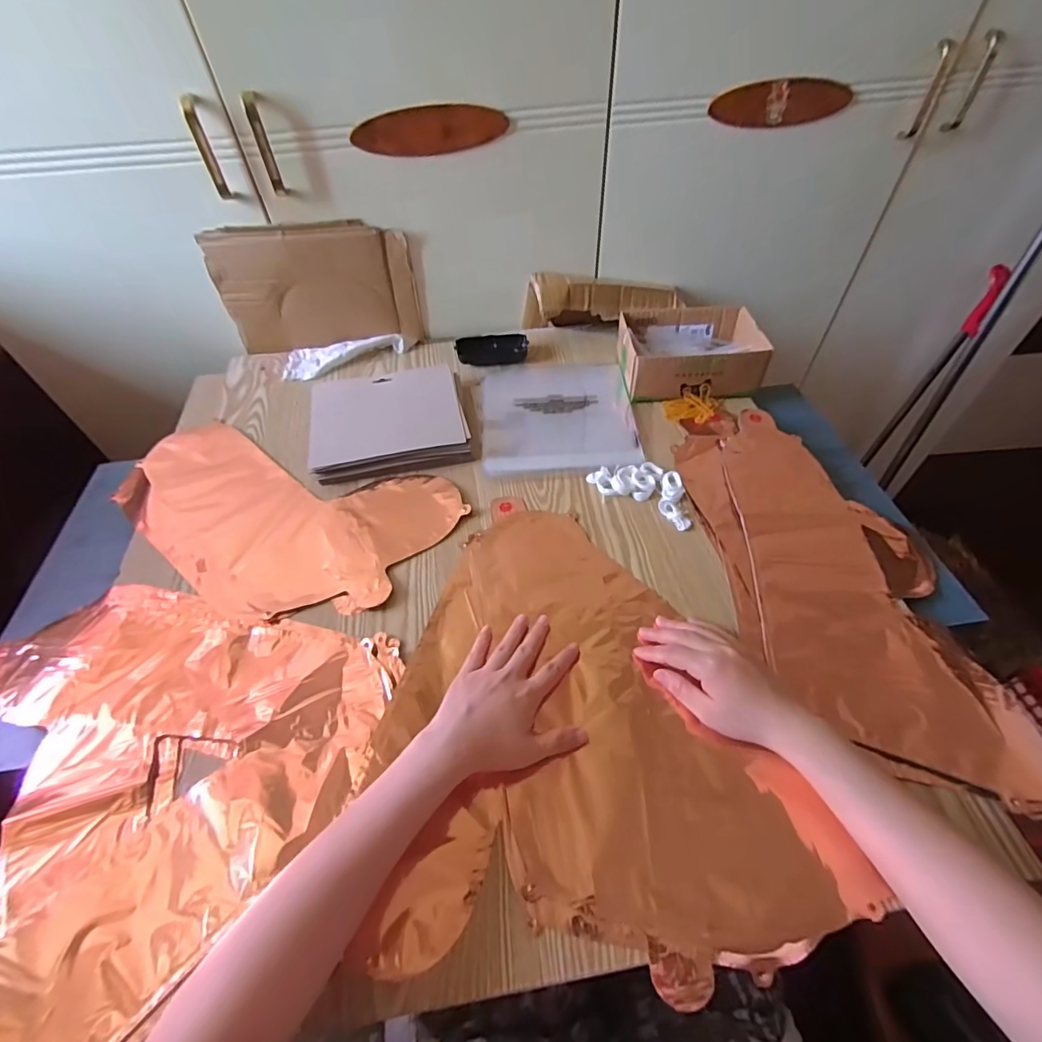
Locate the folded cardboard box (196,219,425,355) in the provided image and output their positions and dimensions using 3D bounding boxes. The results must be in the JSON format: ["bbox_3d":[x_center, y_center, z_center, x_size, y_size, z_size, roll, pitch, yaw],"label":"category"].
[{"bbox_3d":[-0.295,-0.332,0.728,0.273,0.181,0.034,-6,50,-2],"label":"folded cardboard box"}]

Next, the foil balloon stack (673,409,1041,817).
[{"bbox_3d":[0.313,0.038,0.511,0.212,0.021,0.431,-5,50,-1],"label":"foil balloon stack"}]

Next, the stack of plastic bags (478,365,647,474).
[{"bbox_3d":[0.051,-0.152,0.693,0.205,0.011,0.225,-2,50,1],"label":"stack of plastic bags"}]

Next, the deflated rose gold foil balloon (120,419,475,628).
[{"bbox_3d":[-0.300,-0.006,0.579,0.420,0.009,0.219,14,52,15],"label":"deflated rose gold foil balloon"}]

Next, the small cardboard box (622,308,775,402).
[{"bbox_3d":[0.236,-0.239,0.707,0.185,0.067,0.148,-5,50,-1],"label":"small cardboard box"}]

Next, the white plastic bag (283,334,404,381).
[{"bbox_3d":[-0.275,-0.253,0.768,0.180,0.025,0.070,-5,50,-1],"label":"white plastic bag"}]

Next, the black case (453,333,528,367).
[{"bbox_3d":[-0.043,-0.264,0.768,0.109,0.030,0.045,-11,50,-6],"label":"black case"}]

